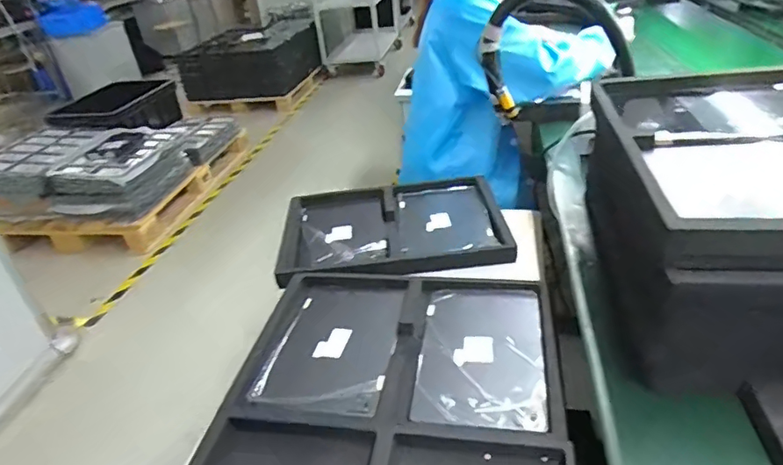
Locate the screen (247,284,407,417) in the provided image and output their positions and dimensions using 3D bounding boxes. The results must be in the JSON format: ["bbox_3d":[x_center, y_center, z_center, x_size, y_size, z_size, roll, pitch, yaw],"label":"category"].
[{"bbox_3d":[-0.084,0.160,0.771,0.178,0.014,0.255,1,30,10],"label":"screen"}]

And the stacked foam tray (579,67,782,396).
[{"bbox_3d":[0.410,-0.034,0.605,0.291,0.188,0.437,1,33,11],"label":"stacked foam tray"}]

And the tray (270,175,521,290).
[{"bbox_3d":[-0.001,-0.017,1.050,0.426,0.057,0.329,-6,32,1],"label":"tray"}]

